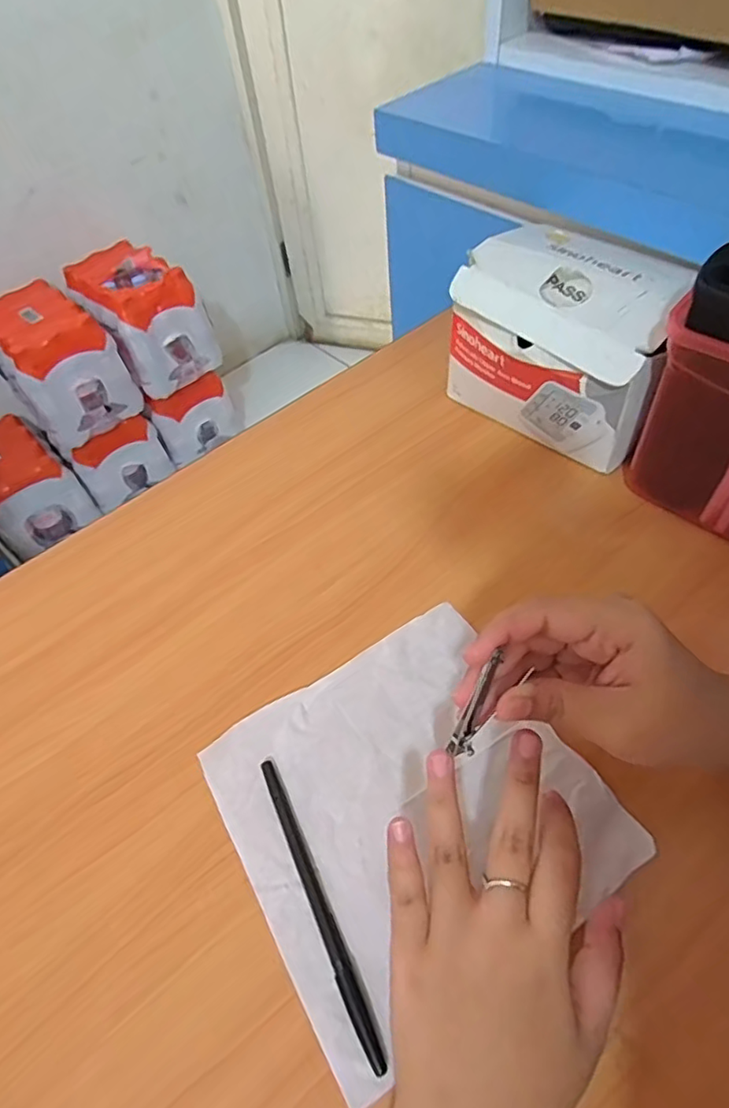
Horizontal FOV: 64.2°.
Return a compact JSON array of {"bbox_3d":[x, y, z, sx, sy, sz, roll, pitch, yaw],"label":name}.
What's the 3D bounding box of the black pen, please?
[{"bbox_3d":[-0.025,0.175,0.297,0.010,0.004,0.147,-24,56,-11],"label":"black pen"}]

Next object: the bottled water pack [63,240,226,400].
[{"bbox_3d":[-0.521,-0.566,1.361,0.207,0.235,0.291,-36,59,-19],"label":"bottled water pack"}]

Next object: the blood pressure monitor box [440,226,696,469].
[{"bbox_3d":[0.155,-0.165,0.451,0.157,0.110,0.112,29,62,23],"label":"blood pressure monitor box"}]

